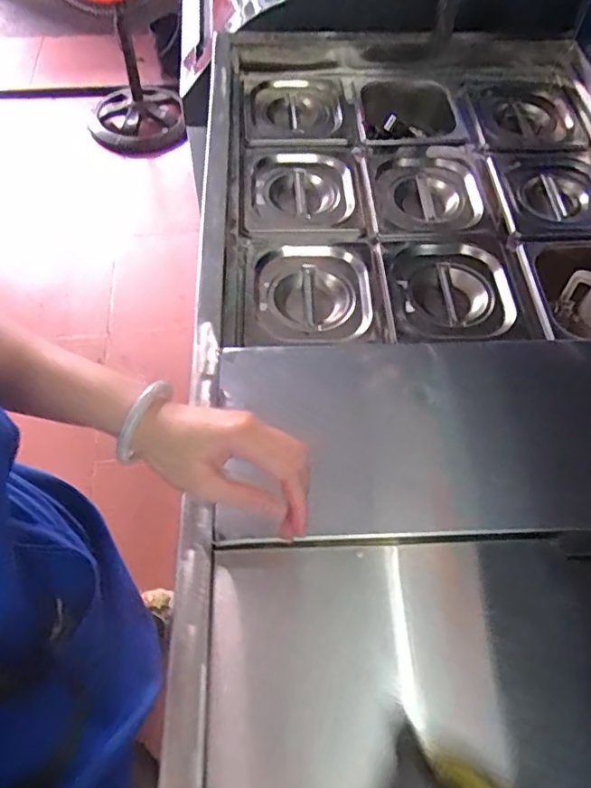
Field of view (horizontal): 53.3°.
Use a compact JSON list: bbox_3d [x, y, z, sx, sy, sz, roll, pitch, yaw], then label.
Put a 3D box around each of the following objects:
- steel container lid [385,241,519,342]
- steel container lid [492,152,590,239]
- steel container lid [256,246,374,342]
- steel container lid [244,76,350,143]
[{"bbox_3d":[0.187,-0.117,0.697,0.148,0.028,0.152,2,57,0],"label":"steel container lid"},{"bbox_3d":[0.355,-0.268,0.791,0.154,0.034,0.180,-1,57,-1],"label":"steel container lid"},{"bbox_3d":[0.022,-0.117,0.687,0.131,0.023,0.146,0,57,0],"label":"steel container lid"},{"bbox_3d":[0.002,-0.420,0.876,0.153,0.031,0.151,-1,57,-1],"label":"steel container lid"}]

